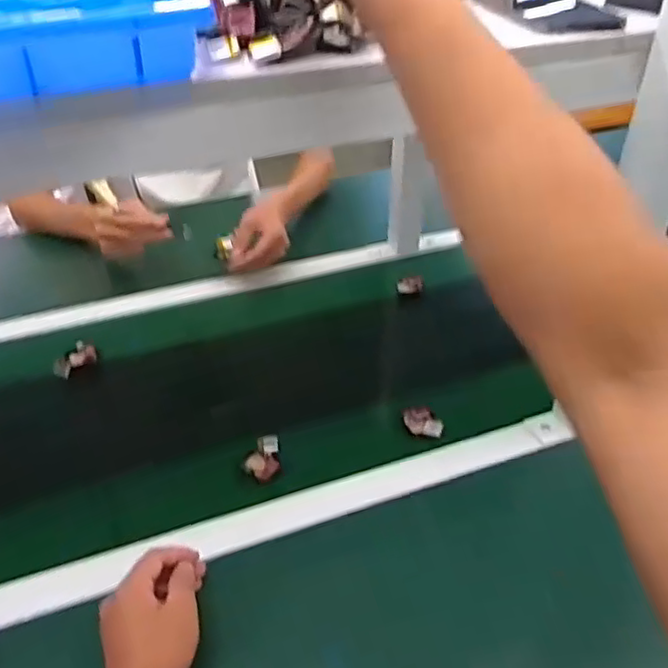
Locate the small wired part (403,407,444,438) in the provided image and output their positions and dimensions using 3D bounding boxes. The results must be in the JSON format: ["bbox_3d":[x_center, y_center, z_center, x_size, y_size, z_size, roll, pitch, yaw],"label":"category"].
[{"bbox_3d":[0.101,0.100,0.744,0.033,0.014,0.057,-15,39,-19],"label":"small wired part"}]

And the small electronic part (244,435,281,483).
[{"bbox_3d":[-0.077,0.135,0.702,0.037,0.022,0.047,-5,37,-7],"label":"small electronic part"}]

